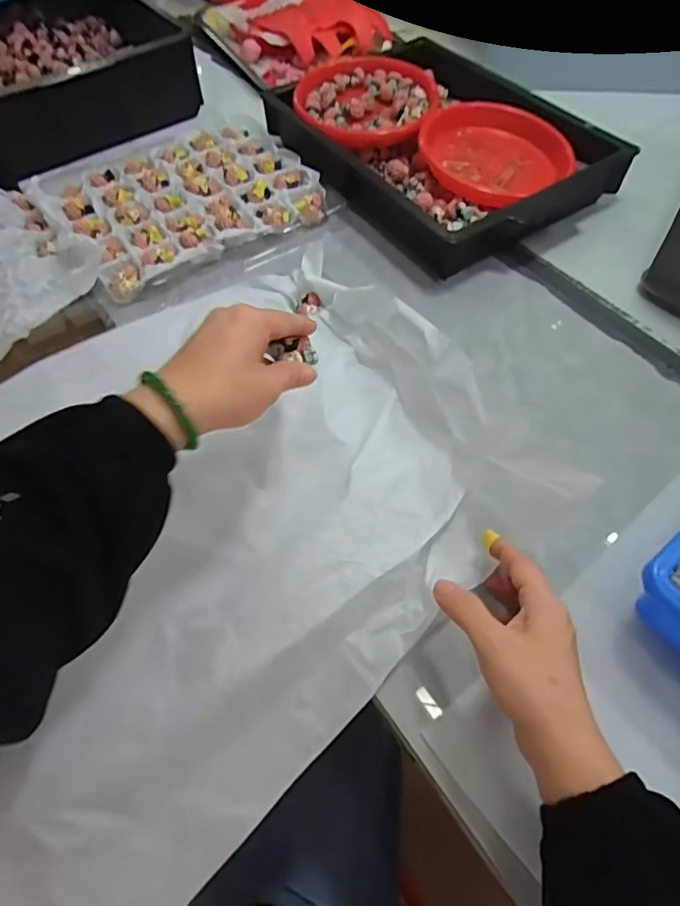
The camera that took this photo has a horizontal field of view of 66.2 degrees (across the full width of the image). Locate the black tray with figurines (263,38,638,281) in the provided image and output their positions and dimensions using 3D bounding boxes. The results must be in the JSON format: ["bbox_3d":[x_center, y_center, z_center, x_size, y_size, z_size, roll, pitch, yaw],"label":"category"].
[{"bbox_3d":[0.112,-0.382,0.646,0.267,0.068,0.369,-32,62,-17],"label":"black tray with figurines"}]

